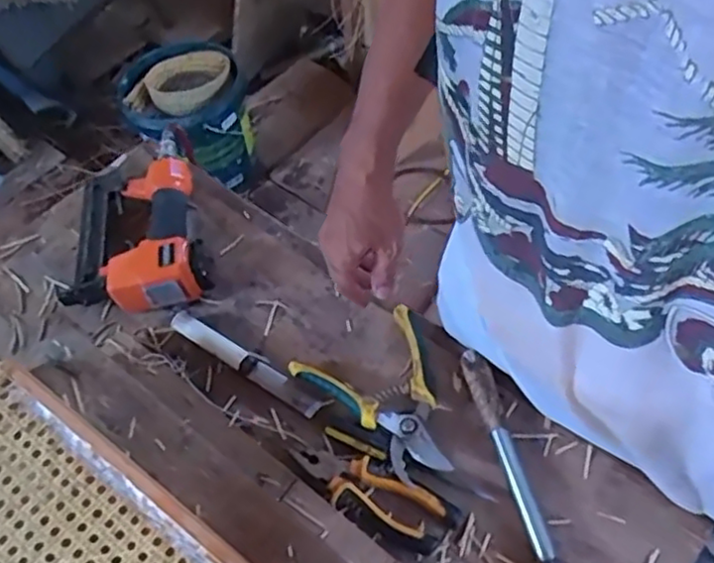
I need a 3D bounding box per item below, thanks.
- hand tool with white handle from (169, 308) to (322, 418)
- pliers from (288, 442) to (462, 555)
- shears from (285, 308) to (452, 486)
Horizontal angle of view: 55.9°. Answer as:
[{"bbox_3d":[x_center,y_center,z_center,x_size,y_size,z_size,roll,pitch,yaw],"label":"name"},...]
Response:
[{"bbox_3d":[-0.117,0.082,0.692,0.184,0.017,0.023,28,62,22],"label":"hand tool with white handle"},{"bbox_3d":[0.010,0.188,0.608,0.158,0.027,0.054,24,60,20],"label":"pliers"},{"bbox_3d":[0.031,0.112,0.645,0.130,0.022,0.169,-25,57,-13],"label":"shears"}]

